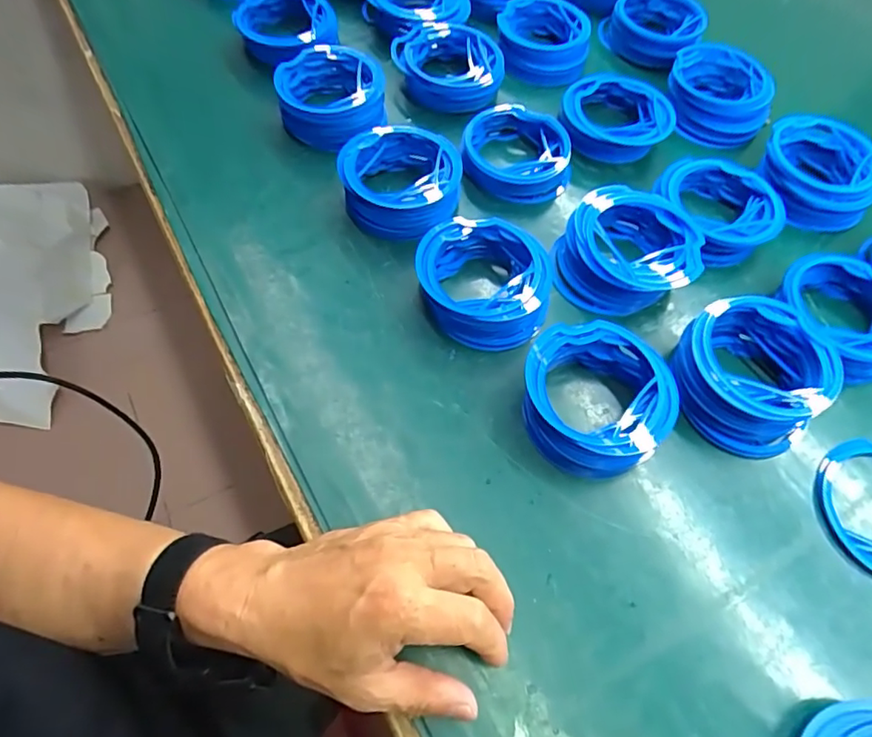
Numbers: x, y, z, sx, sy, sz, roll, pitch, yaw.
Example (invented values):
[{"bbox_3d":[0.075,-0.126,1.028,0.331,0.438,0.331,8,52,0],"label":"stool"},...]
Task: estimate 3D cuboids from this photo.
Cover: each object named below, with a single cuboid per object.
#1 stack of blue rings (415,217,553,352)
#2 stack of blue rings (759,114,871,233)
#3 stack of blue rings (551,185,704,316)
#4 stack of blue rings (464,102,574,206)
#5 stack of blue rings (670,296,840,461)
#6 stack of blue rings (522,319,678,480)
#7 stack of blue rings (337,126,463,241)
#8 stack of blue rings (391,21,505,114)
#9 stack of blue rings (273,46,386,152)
[{"bbox_3d":[0.036,-0.069,0.428,0.103,0.039,0.101,9,61,1],"label":"stack of blue rings"},{"bbox_3d":[0.347,-0.179,0.501,0.096,0.047,0.098,24,62,9],"label":"stack of blue rings"},{"bbox_3d":[0.156,-0.096,0.449,0.109,0.040,0.103,19,61,7],"label":"stack of blue rings"},{"bbox_3d":[0.075,-0.200,0.507,0.098,0.034,0.088,8,61,1],"label":"stack of blue rings"},{"bbox_3d":[0.222,0.005,0.389,0.105,0.047,0.103,-39,70,-22],"label":"stack of blue rings"},{"bbox_3d":[0.111,0.021,0.382,0.101,0.040,0.104,6,61,-1],"label":"stack of blue rings"},{"bbox_3d":[-0.030,-0.158,0.467,0.103,0.042,0.100,13,61,3],"label":"stack of blue rings"},{"bbox_3d":[0.012,-0.303,0.557,0.113,0.045,0.086,13,61,3],"label":"stack of blue rings"},{"bbox_3d":[-0.096,-0.251,0.514,0.100,0.044,0.096,-9,62,-9],"label":"stack of blue rings"}]

